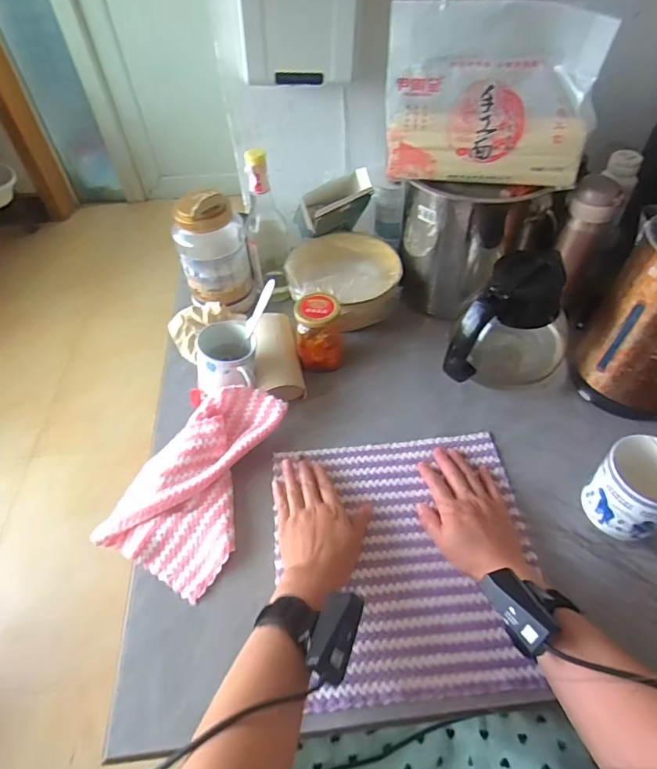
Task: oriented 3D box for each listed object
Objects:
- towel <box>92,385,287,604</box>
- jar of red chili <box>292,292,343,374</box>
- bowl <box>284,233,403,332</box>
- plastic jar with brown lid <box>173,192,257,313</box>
[{"bbox_3d":[-0.155,0.105,0.585,0.153,0.059,0.238,21,55,19],"label":"towel"},{"bbox_3d":[-0.014,-0.077,0.699,0.063,0.096,0.066,-8,51,-4],"label":"jar of red chili"},{"bbox_3d":[0.023,-0.163,0.759,0.169,0.078,0.180,-9,51,-5],"label":"bowl"},{"bbox_3d":[-0.176,-0.202,0.742,0.103,0.175,0.087,-13,51,-8],"label":"plastic jar with brown lid"}]

